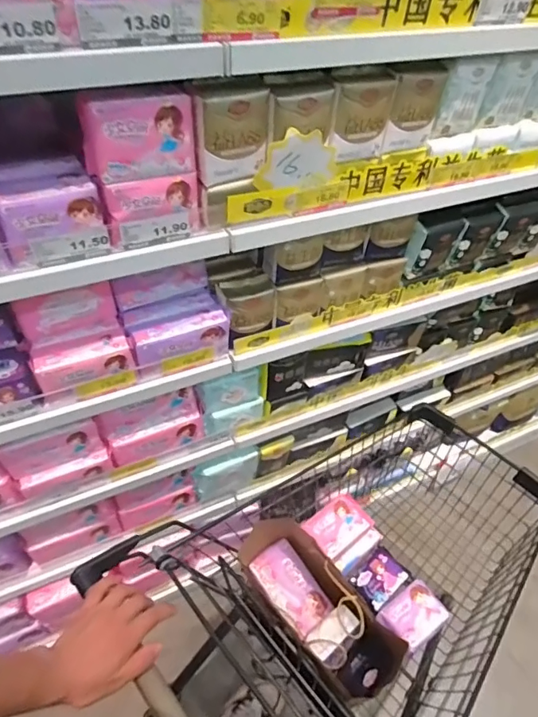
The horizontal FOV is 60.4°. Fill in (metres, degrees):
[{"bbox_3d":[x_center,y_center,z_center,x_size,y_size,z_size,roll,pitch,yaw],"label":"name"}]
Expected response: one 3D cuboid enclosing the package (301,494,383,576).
[{"bbox_3d":[0.161,0.380,1.012,0.142,0.101,0.116,-30,53,-27],"label":"package"}]

